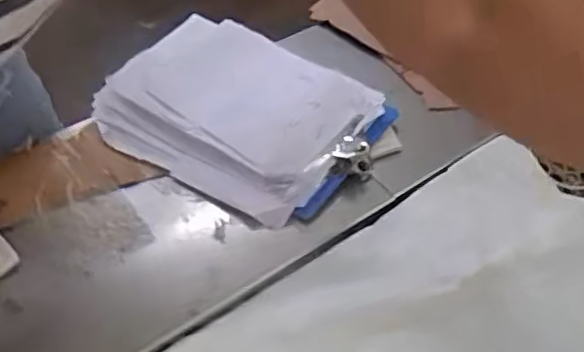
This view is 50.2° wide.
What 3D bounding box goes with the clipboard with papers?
[{"bbox_3d":[-0.045,-0.058,0.556,0.231,0.028,0.176,28,55,20],"label":"clipboard with papers"}]

